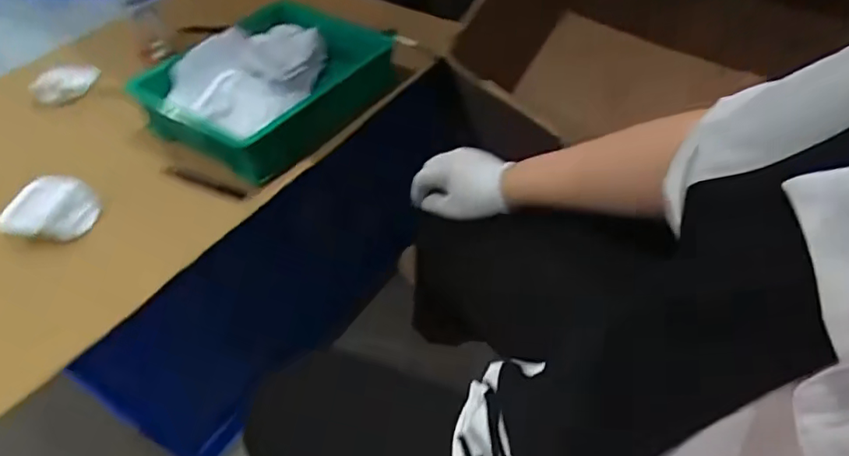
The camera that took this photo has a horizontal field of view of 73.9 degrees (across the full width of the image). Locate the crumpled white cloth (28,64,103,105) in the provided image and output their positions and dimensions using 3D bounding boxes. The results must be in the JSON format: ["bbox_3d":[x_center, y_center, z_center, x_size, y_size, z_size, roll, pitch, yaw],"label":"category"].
[{"bbox_3d":[-0.545,-0.216,0.848,0.106,0.043,0.033,-14,45,10],"label":"crumpled white cloth"}]

